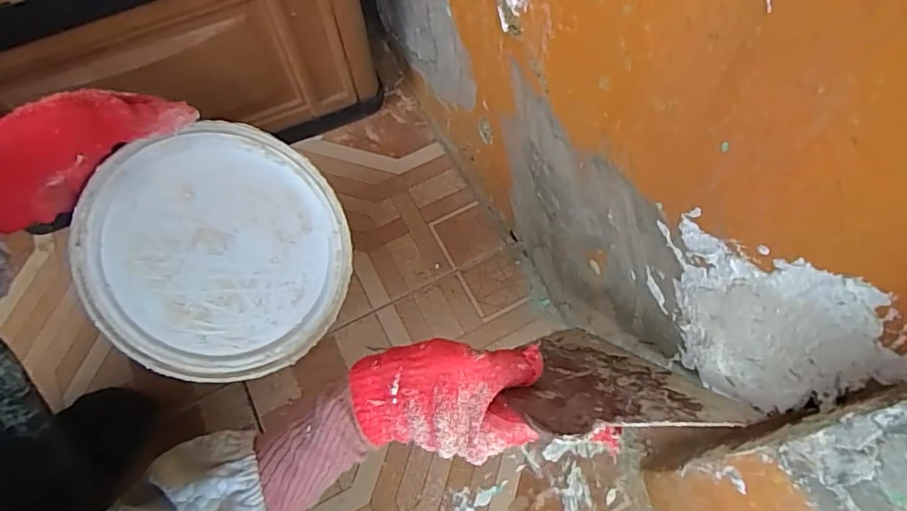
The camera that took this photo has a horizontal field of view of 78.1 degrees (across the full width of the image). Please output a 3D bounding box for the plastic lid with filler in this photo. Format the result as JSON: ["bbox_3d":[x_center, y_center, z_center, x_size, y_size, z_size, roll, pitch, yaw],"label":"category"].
[{"bbox_3d":[-0.158,-0.003,0.394,0.178,0.008,0.169,6,77,-30],"label":"plastic lid with filler"}]

